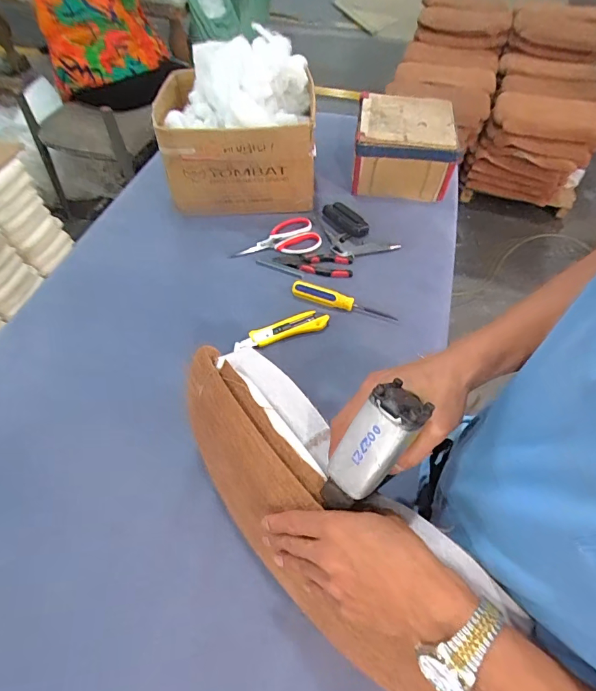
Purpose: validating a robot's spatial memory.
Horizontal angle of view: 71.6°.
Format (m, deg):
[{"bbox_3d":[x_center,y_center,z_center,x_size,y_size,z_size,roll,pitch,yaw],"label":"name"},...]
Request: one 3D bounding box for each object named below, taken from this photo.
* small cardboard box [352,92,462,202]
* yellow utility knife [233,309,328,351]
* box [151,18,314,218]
[{"bbox_3d":[0.231,-0.445,0.935,0.208,0.138,0.196,3,54,2],"label":"small cardboard box"},{"bbox_3d":[-0.028,-0.022,0.711,0.163,0.026,0.038,-19,56,-13],"label":"yellow utility knife"},{"bbox_3d":[-0.118,-0.423,0.831,0.308,0.275,0.202,4,54,3],"label":"box"}]

